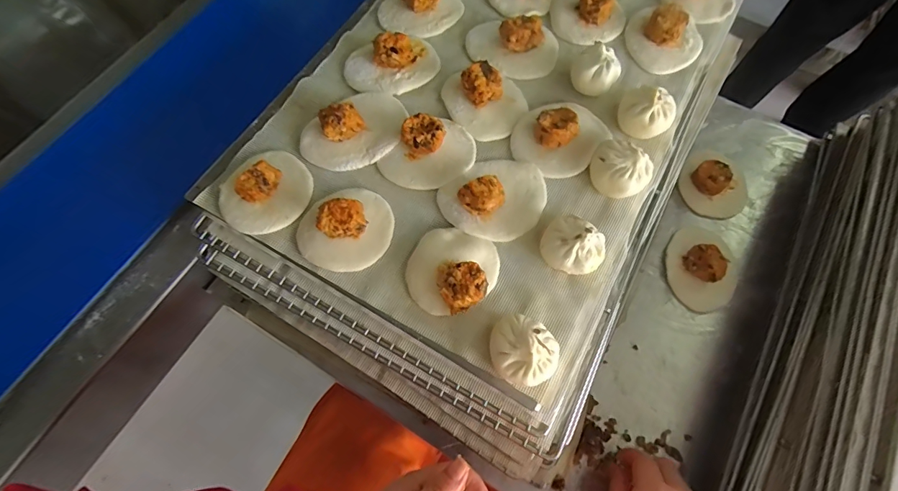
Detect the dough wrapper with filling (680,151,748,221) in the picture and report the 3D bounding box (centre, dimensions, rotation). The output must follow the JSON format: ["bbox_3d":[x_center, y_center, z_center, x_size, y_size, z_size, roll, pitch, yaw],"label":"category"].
[{"bbox_3d":[0.348,-0.082,0.523,0.082,0.042,0.085,0,69,0],"label":"dough wrapper with filling"}]

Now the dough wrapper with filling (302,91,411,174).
[{"bbox_3d":[-0.097,-0.126,0.420,0.113,0.034,0.076,-35,74,-13],"label":"dough wrapper with filling"}]

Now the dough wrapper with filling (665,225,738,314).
[{"bbox_3d":[0.309,0.021,0.488,0.086,0.036,0.106,-6,70,-3],"label":"dough wrapper with filling"}]

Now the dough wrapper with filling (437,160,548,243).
[{"bbox_3d":[0.049,-0.052,0.397,0.102,0.035,0.086,-39,74,-14],"label":"dough wrapper with filling"}]

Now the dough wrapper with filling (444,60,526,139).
[{"bbox_3d":[0.041,-0.164,0.437,0.083,0.030,0.087,-20,71,-8],"label":"dough wrapper with filling"}]

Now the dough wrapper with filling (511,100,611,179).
[{"bbox_3d":[0.118,-0.120,0.426,0.084,0.033,0.094,38,74,13],"label":"dough wrapper with filling"}]

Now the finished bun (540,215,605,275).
[{"bbox_3d":[0.115,0.000,0.376,0.055,0.040,0.052,0,69,0],"label":"finished bun"}]

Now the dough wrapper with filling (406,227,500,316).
[{"bbox_3d":[0.003,0.020,0.371,0.079,0.030,0.080,0,69,0],"label":"dough wrapper with filling"}]

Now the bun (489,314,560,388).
[{"bbox_3d":[0.061,0.088,0.338,0.056,0.044,0.052,0,69,0],"label":"bun"}]

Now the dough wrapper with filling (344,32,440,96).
[{"bbox_3d":[-0.064,-0.210,0.451,0.104,0.033,0.066,-14,70,-5],"label":"dough wrapper with filling"}]

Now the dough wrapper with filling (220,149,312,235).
[{"bbox_3d":[-0.184,-0.062,0.396,0.086,0.034,0.084,0,69,0],"label":"dough wrapper with filling"}]

